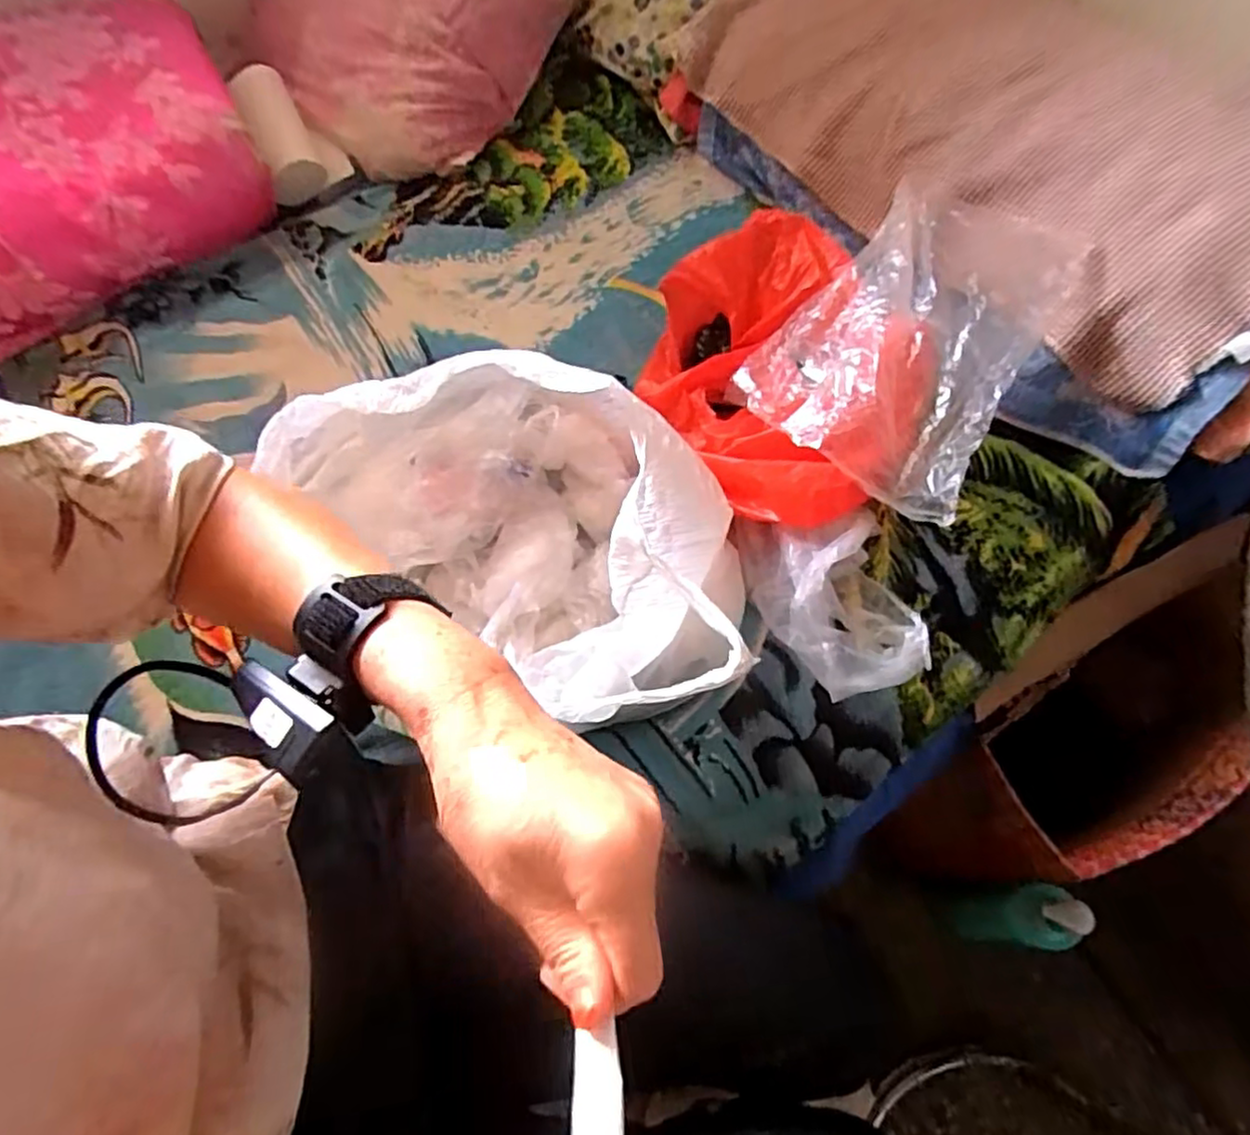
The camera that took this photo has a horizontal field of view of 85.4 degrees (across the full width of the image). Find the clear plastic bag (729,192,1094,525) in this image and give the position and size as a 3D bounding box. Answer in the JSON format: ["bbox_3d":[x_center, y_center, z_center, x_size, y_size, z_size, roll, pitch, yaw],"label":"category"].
[{"bbox_3d":[0.244,-0.209,0.584,0.204,0.057,0.311,28,69,16],"label":"clear plastic bag"}]

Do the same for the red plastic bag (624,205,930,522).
[{"bbox_3d":[0.132,-0.180,0.625,0.226,0.123,0.307,-8,64,-1],"label":"red plastic bag"}]

